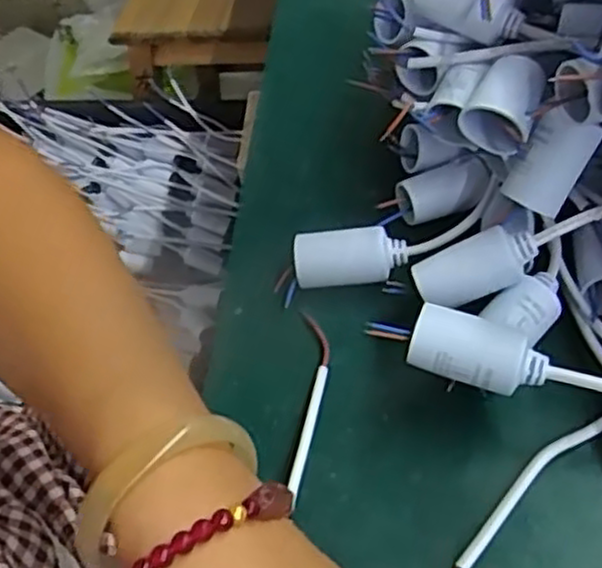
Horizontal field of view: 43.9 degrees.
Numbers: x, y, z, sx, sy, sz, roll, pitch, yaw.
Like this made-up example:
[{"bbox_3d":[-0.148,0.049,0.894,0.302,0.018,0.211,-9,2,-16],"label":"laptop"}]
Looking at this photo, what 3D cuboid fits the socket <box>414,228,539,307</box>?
[{"bbox_3d":[0.076,-0.007,0.325,0.052,0.019,0.019,-21,49,10],"label":"socket"}]

